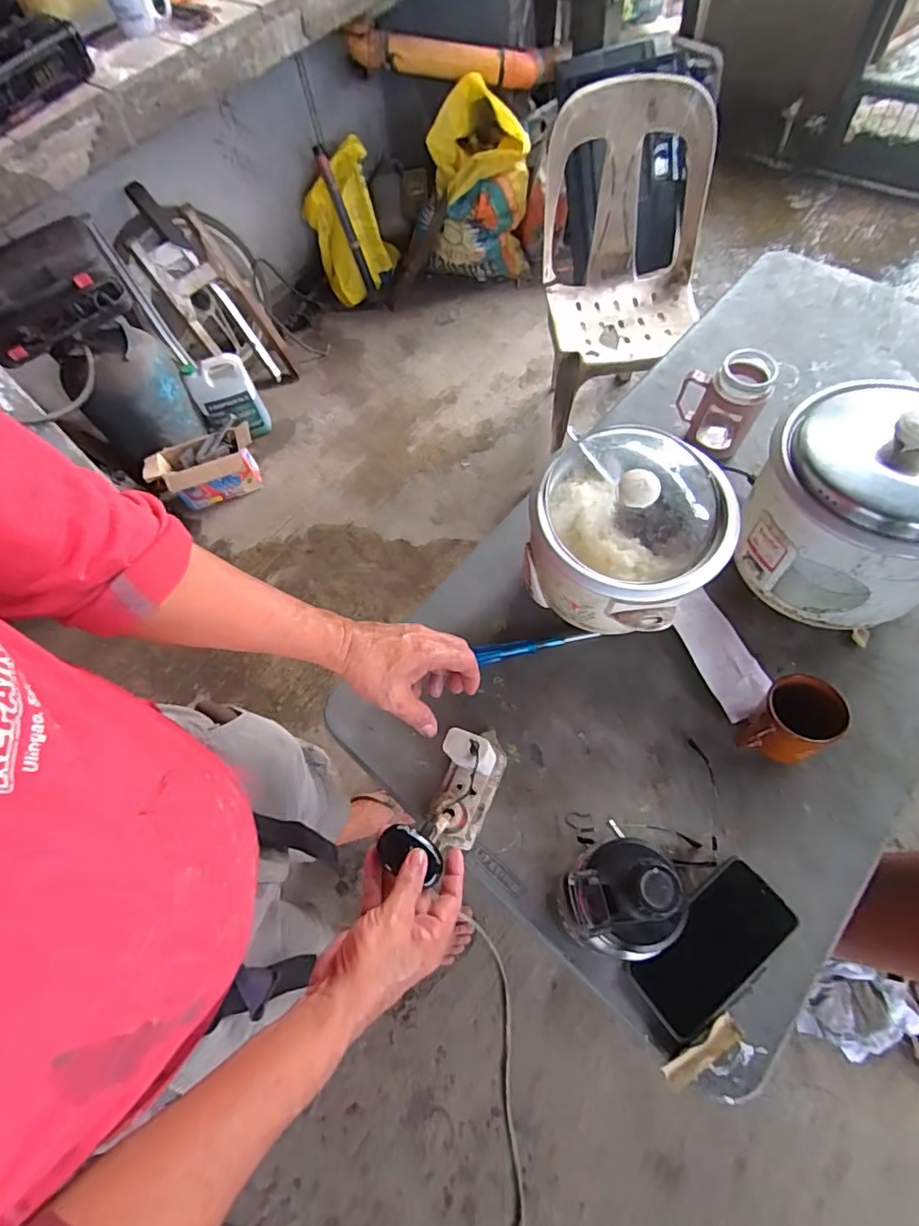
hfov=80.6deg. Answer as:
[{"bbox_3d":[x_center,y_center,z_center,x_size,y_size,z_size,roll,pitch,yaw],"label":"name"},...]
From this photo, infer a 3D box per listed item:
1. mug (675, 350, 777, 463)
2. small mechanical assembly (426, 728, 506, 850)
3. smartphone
[{"bbox_3d":[0.391,-0.315,0.813,0.117,0.138,0.067,30,70,19],"label":"mug"},{"bbox_3d":[0.009,0.181,0.587,0.063,0.088,0.126,11,63,11],"label":"small mechanical assembly"},{"bbox_3d":[0.255,0.333,0.543,0.170,0.016,0.078,-36,65,-12],"label":"smartphone"}]

